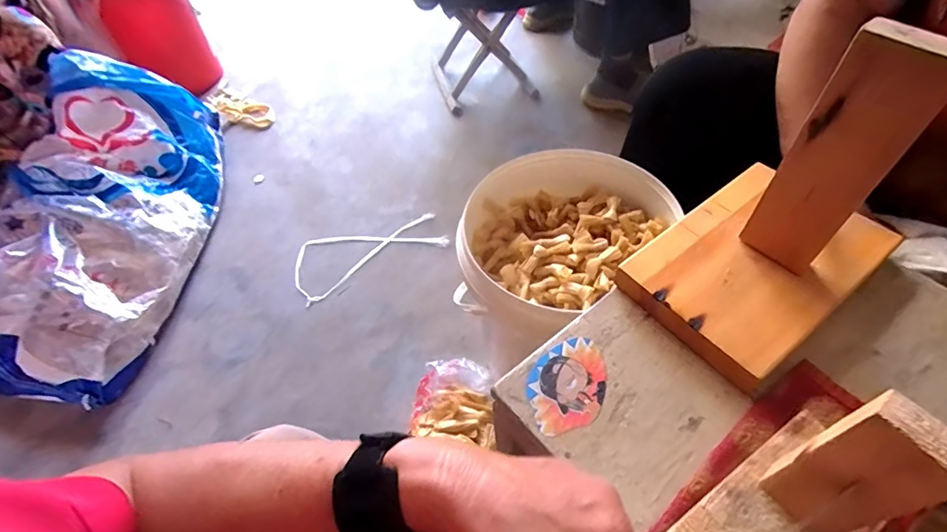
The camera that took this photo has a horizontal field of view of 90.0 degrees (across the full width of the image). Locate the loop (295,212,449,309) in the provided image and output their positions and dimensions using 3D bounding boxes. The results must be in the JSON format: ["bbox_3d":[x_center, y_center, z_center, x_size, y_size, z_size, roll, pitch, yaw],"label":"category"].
[{"bbox_3d":[-0.246,-0.045,1.102,0.350,0.010,0.177,-24,54,-14],"label":"loop"}]

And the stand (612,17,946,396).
[{"bbox_3d":[0.244,-0.056,0.354,0.204,0.202,0.140,-33,57,-20],"label":"stand"}]

